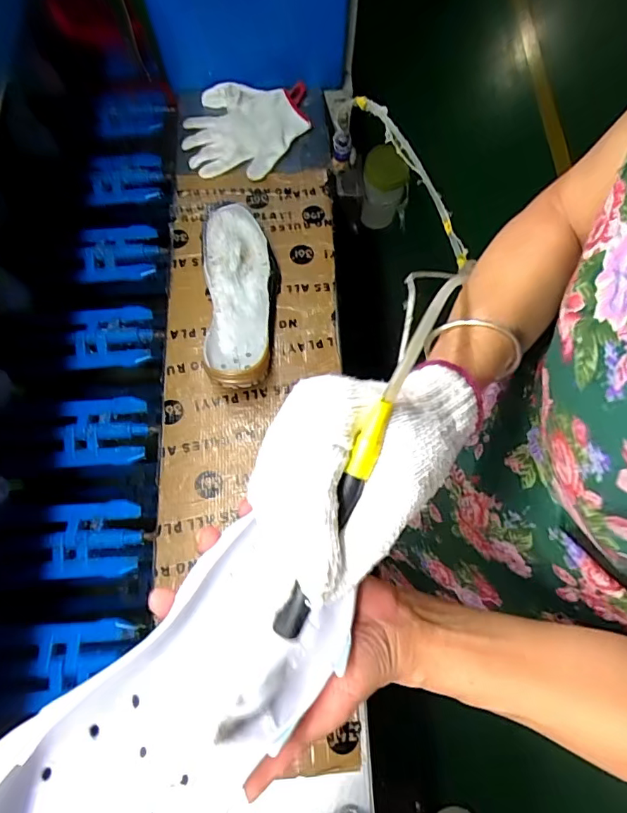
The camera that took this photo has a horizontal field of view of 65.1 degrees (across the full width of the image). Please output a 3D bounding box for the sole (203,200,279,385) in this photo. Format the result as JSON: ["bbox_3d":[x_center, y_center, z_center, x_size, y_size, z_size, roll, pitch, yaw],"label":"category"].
[{"bbox_3d":[-0.095,-0.142,0.654,0.098,0.066,0.263,-5,72,-3],"label":"sole"}]

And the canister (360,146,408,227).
[{"bbox_3d":[0.121,-0.380,0.864,0.073,0.148,0.077,0,72,-1],"label":"canister"}]

